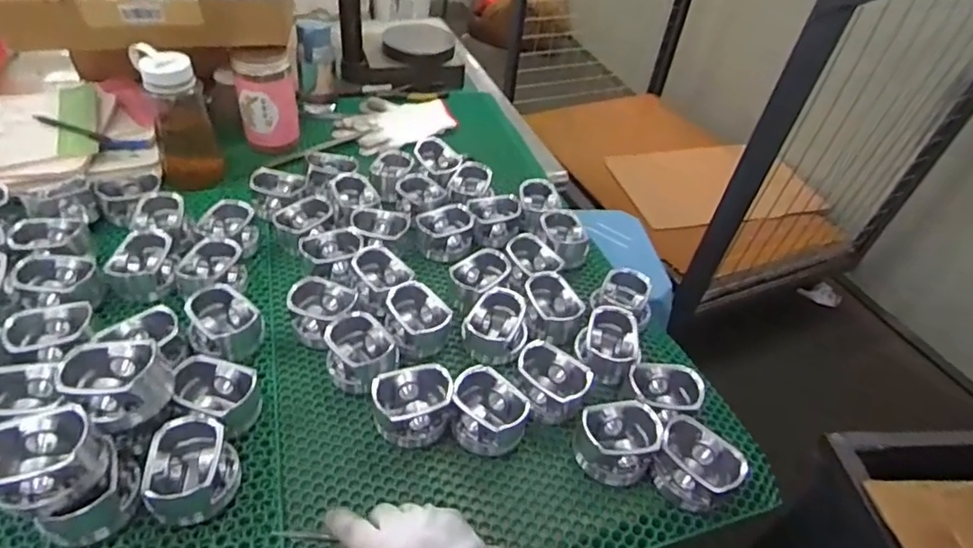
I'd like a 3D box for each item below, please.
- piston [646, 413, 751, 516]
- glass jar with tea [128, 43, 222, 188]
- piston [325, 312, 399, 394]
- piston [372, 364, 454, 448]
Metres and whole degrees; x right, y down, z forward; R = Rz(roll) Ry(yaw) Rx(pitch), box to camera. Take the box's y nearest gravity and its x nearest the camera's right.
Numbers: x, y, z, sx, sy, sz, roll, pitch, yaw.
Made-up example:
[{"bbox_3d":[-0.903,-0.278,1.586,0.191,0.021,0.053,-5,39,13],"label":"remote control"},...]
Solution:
[{"bbox_3d":[0.199,0.188,0.544,0.066,0.058,0.075,-26,50,-31],"label":"piston"},{"bbox_3d":[-0.435,-0.219,0.793,0.077,0.178,0.070,-19,47,-26],"label":"glass jar with tea"},{"bbox_3d":[-0.135,0.087,0.602,0.076,0.055,0.074,13,42,7],"label":"piston"},{"bbox_3d":[-0.074,0.129,0.562,0.074,0.052,0.063,-9,44,-17],"label":"piston"}]

